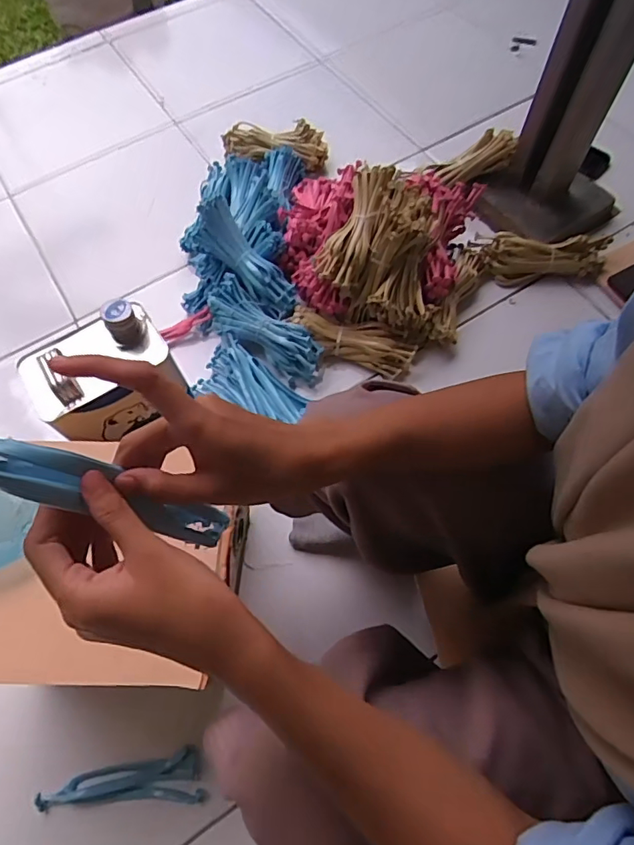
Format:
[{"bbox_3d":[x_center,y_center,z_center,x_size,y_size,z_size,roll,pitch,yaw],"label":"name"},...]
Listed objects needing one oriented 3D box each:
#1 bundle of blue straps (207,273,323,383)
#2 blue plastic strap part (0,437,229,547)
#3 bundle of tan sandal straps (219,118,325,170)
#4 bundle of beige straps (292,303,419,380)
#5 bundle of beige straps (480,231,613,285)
[{"bbox_3d":[-0.090,-0.156,0.865,0.212,0.065,0.080,33,70,16],"label":"bundle of blue straps"},{"bbox_3d":[-0.116,0.040,0.278,0.021,0.198,0.026,-15,62,24],"label":"blue plastic strap part"},{"bbox_3d":[-0.093,-0.577,1.072,0.229,0.065,0.072,4,65,4],"label":"bundle of tan sandal straps"},{"bbox_3d":[0.057,-0.144,0.880,0.221,0.043,0.068,20,67,11],"label":"bundle of beige straps"},{"bbox_3d":[0.403,-0.295,0.917,0.209,0.042,0.070,3,65,4],"label":"bundle of beige straps"}]

